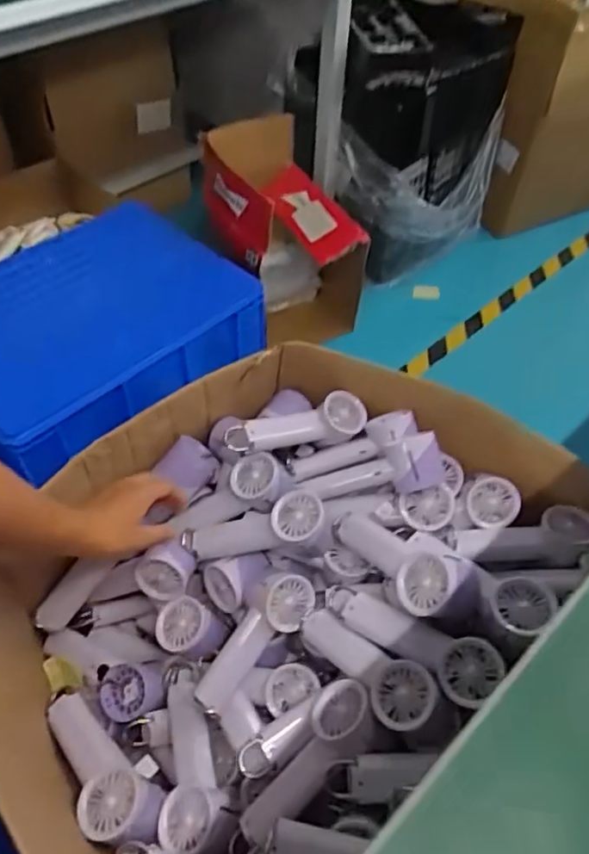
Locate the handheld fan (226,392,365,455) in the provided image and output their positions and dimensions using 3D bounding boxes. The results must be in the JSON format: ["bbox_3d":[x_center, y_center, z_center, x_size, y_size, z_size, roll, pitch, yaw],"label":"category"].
[{"bbox_3d":[0.004,-0.001,0.782,0.188,0.049,0.054,-15,53,-14],"label":"handheld fan"}]

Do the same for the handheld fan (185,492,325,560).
[{"bbox_3d":[-0.047,0.129,0.733,0.186,0.065,0.058,-15,47,20],"label":"handheld fan"}]

